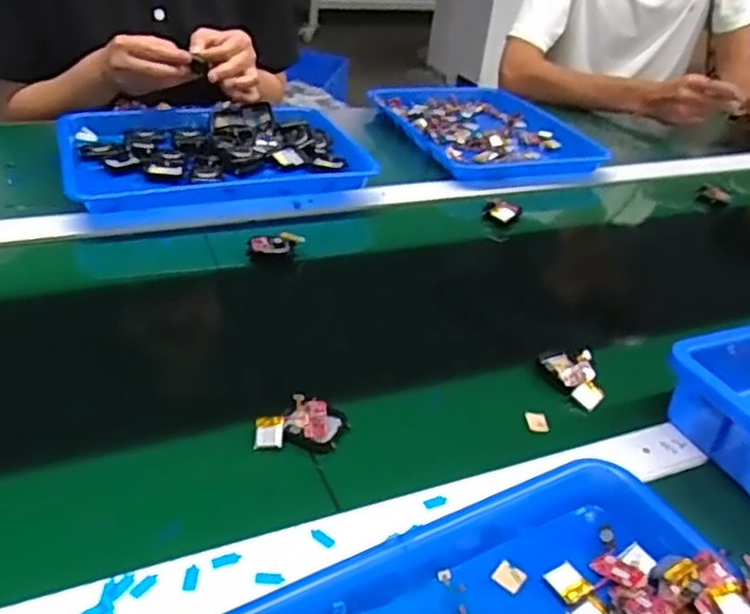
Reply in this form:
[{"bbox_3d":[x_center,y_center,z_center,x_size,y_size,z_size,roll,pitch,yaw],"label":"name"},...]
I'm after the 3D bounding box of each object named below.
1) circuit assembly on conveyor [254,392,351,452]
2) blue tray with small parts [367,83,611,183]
[{"bbox_3d":[-0.050,0.081,0.491,0.063,0.016,0.041,4,34,-6],"label":"circuit assembly on conveyor"},{"bbox_3d":[0.155,-0.259,1.022,0.241,0.037,0.313,-11,38,-25],"label":"blue tray with small parts"}]

